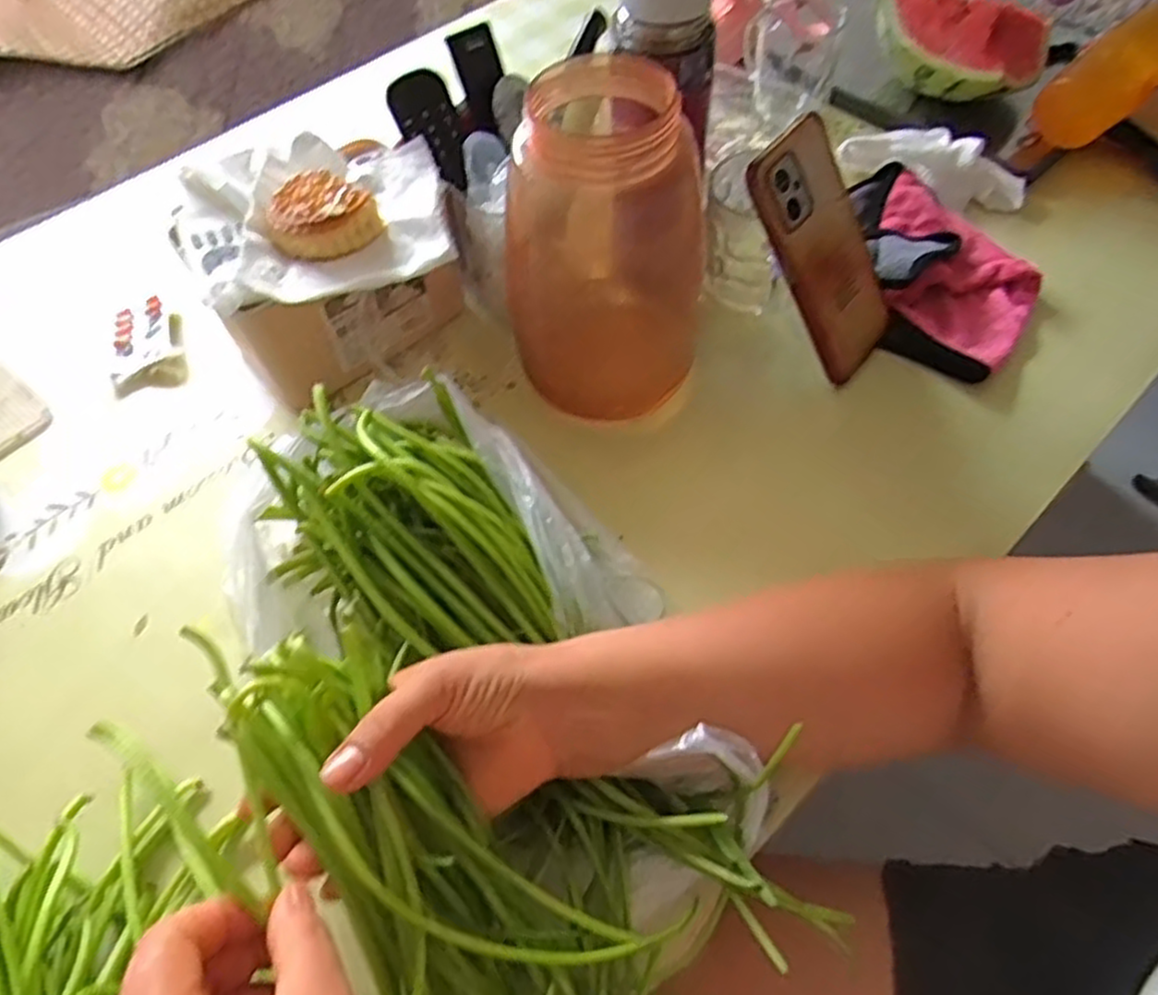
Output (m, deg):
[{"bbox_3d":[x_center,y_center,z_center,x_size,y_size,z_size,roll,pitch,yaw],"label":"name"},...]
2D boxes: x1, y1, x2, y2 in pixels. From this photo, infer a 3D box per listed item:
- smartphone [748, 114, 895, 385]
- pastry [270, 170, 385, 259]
[{"bbox_3d":[0.163,-0.159,0.479,0.073,0.161,0.014,-51,33,-17],"label":"smartphone"},{"bbox_3d":[-0.161,-0.180,0.461,0.065,0.026,0.064,-1,58,2],"label":"pastry"}]

